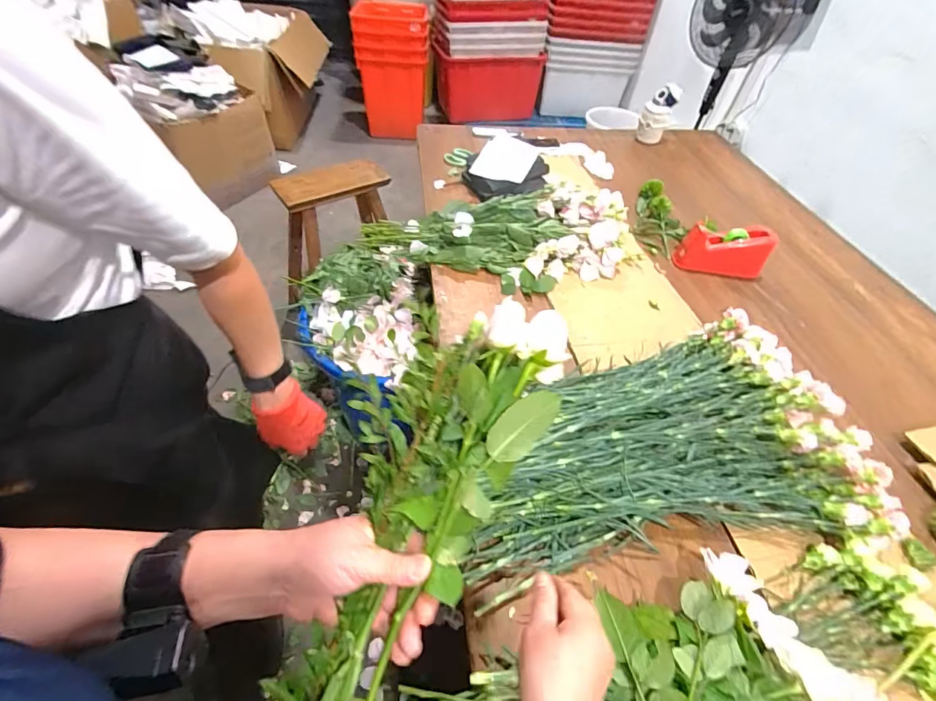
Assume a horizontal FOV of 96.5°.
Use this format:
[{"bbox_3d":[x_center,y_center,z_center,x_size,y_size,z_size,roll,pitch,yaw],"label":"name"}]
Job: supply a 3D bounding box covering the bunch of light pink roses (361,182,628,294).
[{"bbox_3d":[0.085,-0.285,1.015,0.645,0.114,0.274,-4,49,-9],"label":"bunch of light pink roses"}]

